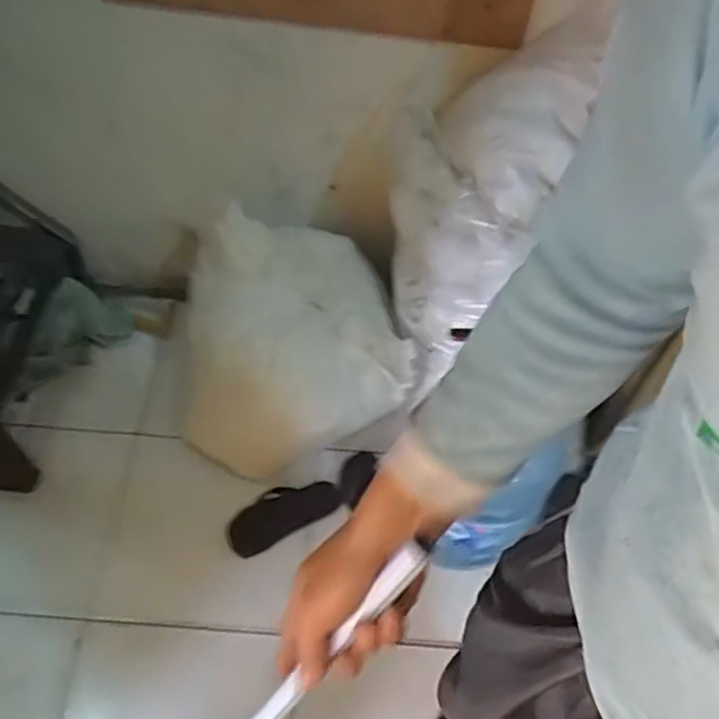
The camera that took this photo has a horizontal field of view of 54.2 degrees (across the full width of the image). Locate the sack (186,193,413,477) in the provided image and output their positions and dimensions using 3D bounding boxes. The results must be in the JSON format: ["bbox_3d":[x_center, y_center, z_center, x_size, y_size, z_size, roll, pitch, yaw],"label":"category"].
[{"bbox_3d":[-0.134,-0.023,1.435,0.417,0.412,0.370,-3,54,-7],"label":"sack"}]

